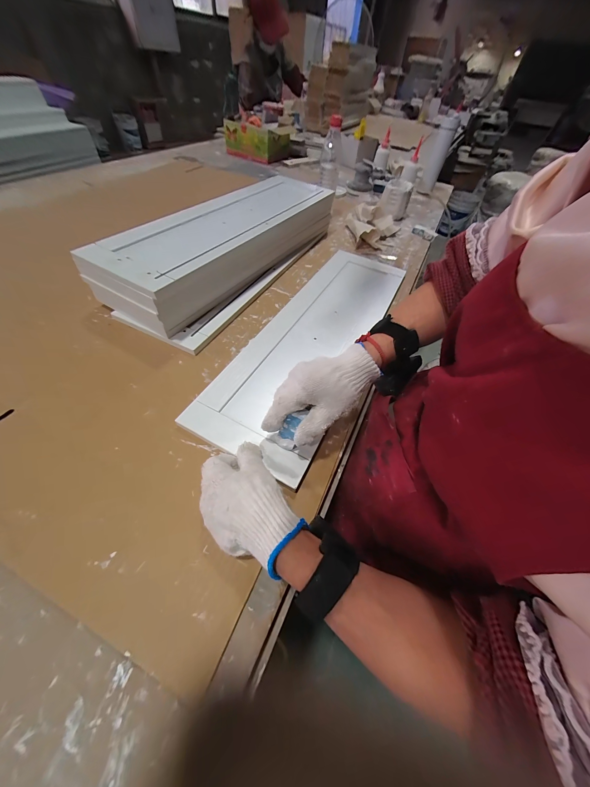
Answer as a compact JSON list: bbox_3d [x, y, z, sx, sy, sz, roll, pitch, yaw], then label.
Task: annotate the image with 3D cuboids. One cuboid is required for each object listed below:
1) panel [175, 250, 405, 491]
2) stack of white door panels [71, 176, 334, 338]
[{"bbox_3d":[0.053,-0.127,0.491,0.210,0.020,0.595,27,56,14],"label":"panel"},{"bbox_3d":[-0.132,-0.334,0.563,0.180,0.099,0.565,29,57,15],"label":"stack of white door panels"}]

